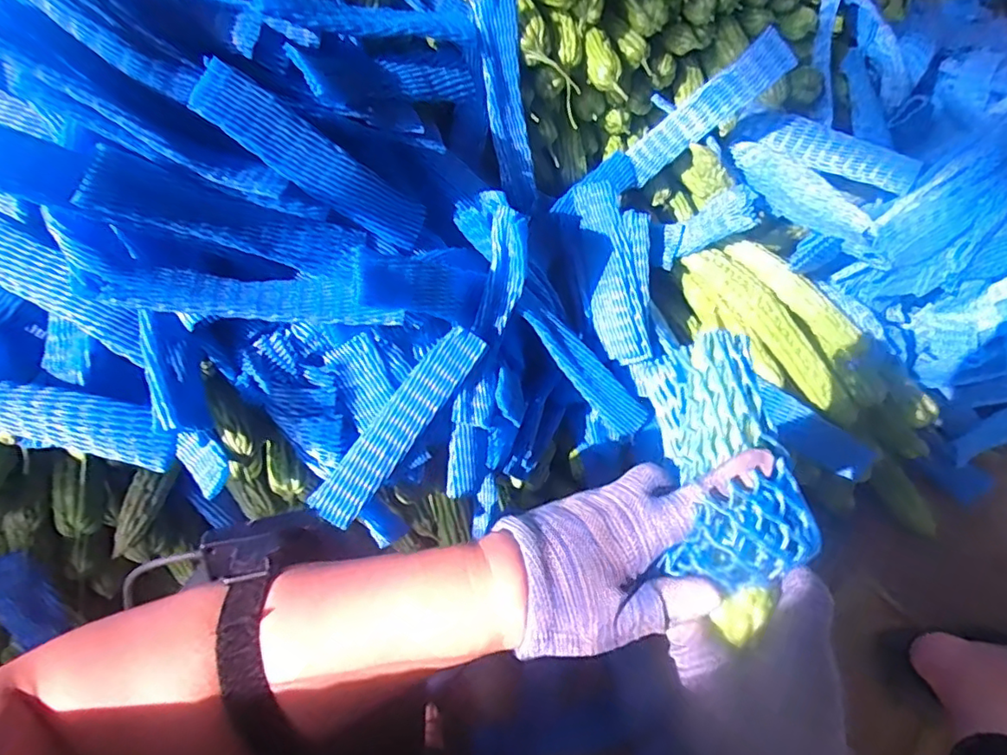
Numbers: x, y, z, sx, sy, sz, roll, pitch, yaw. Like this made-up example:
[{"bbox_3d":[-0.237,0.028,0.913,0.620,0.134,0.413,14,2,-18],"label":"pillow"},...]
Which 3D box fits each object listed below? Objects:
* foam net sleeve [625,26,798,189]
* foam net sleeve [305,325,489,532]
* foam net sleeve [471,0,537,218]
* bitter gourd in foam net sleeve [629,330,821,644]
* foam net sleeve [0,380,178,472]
[{"bbox_3d":[0.269,-0.357,0.754,0.234,0.057,0.024,-33,39,37],"label":"foam net sleeve"},{"bbox_3d":[-0.108,0.049,0.589,0.239,0.051,0.015,-52,19,-8],"label":"foam net sleeve"},{"bbox_3d":[0.005,-0.348,0.722,0.056,0.250,0.042,-10,20,-3],"label":"foam net sleeve"},{"bbox_3d":[0.128,0.056,0.322,0.069,0.057,0.160,-6,66,0],"label":"bitter gourd in foam net sleeve"},{"bbox_3d":[-0.407,0.024,0.465,0.251,0.046,0.045,17,52,-9],"label":"foam net sleeve"}]

